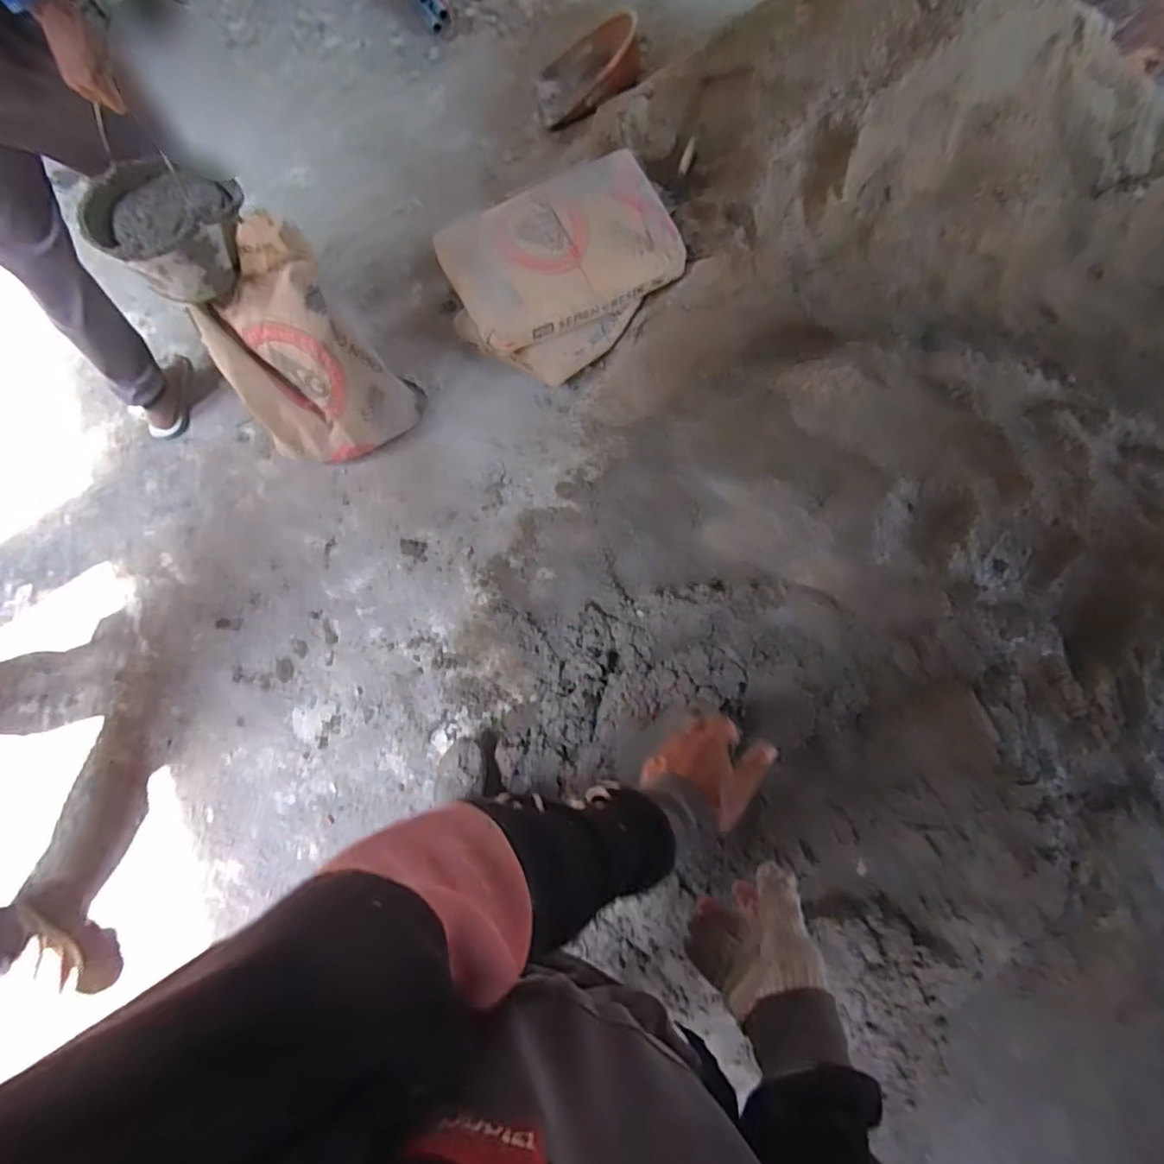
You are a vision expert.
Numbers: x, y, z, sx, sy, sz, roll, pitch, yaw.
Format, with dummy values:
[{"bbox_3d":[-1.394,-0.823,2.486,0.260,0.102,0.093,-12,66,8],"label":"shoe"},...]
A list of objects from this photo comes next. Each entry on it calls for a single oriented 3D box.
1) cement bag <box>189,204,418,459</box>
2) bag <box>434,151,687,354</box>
[{"bbox_3d":[-0.636,-0.500,1.356,0.291,0.564,0.307,34,71,10],"label":"cement bag"},{"bbox_3d":[-0.046,-0.854,1.534,0.584,0.154,0.353,-26,106,-5],"label":"bag"}]

